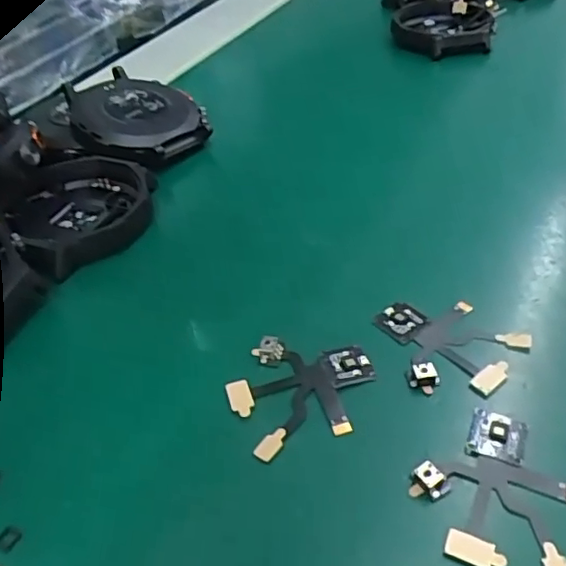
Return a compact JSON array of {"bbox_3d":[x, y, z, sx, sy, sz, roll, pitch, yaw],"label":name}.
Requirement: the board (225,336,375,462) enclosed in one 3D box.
[{"bbox_3d":[0.005,0.024,0.144,0.035,0.004,0.031,-14,44,-12],"label":"board"}]

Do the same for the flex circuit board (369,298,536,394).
[{"bbox_3d":[0.041,0.014,0.152,0.030,0.004,0.035,-33,51,-29],"label":"flex circuit board"}]

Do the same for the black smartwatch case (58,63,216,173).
[{"bbox_3d":[-0.057,-0.066,0.233,0.050,0.015,0.053,-16,45,-14],"label":"black smartwatch case"}]

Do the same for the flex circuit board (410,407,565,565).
[{"bbox_3d":[0.044,0.041,0.122,0.032,0.004,0.035,16,46,19],"label":"flex circuit board"}]

